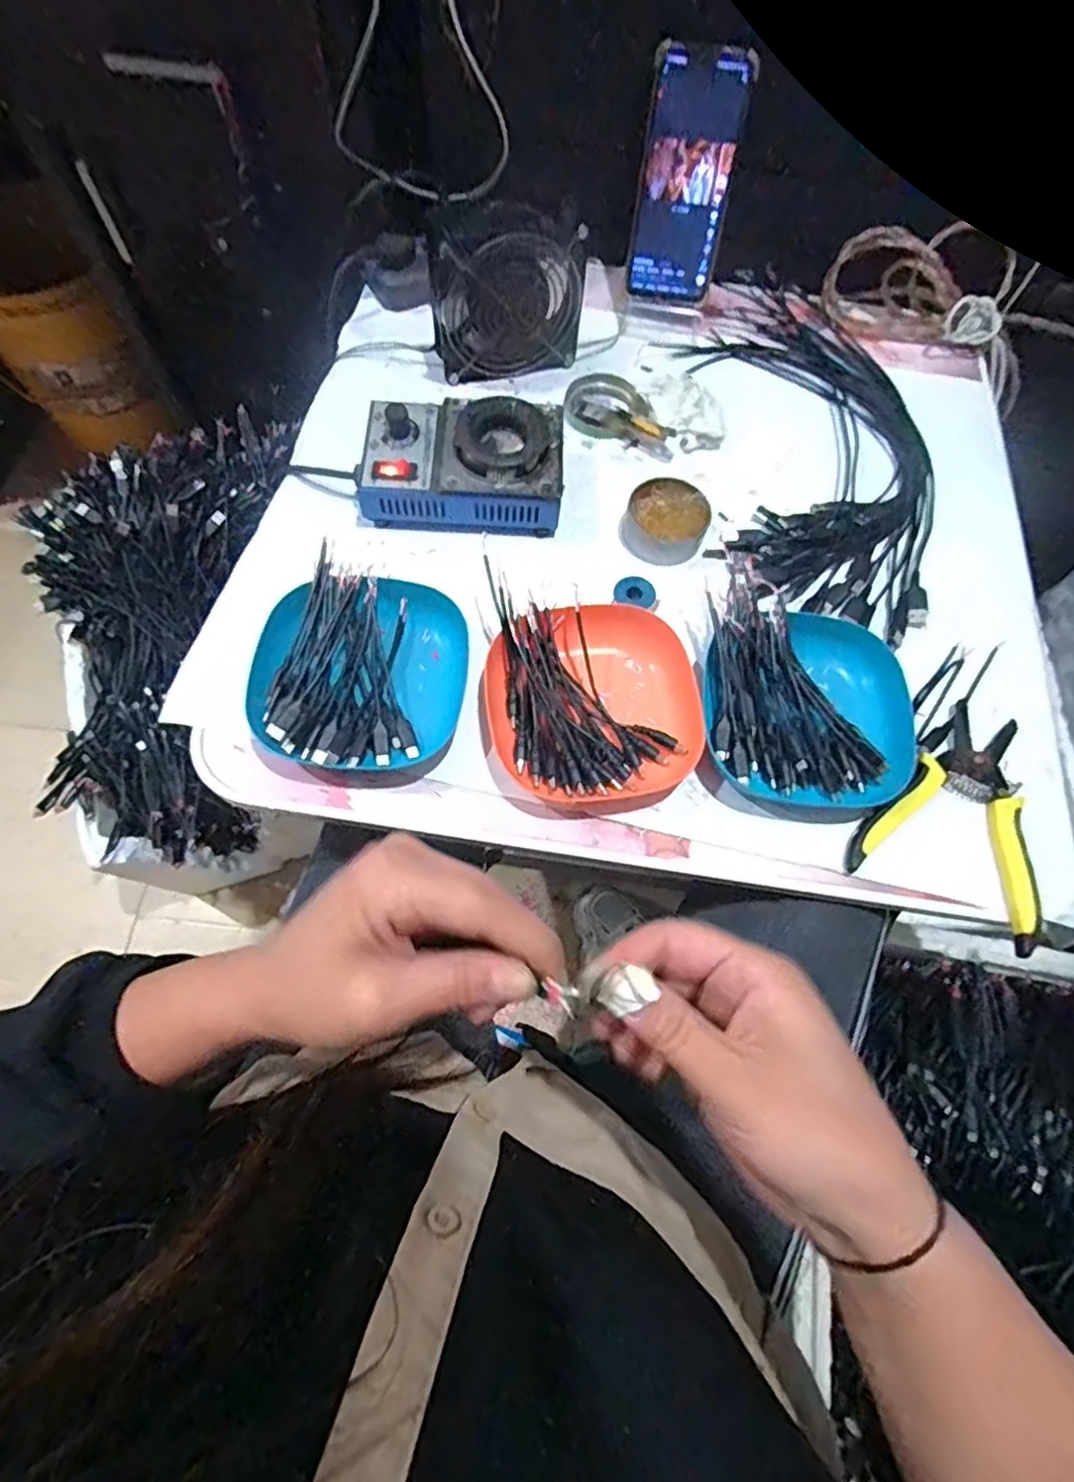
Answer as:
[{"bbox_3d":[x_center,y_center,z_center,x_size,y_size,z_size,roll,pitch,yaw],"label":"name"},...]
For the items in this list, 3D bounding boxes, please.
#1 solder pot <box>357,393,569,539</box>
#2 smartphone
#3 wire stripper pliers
[{"bbox_3d":[-0.057,-0.216,0.513,0.151,0.058,0.097,3,68,-2],"label":"solder pot"},{"bbox_3d":[0.124,-0.466,0.558,0.074,0.163,0.014,7,42,0],"label":"smartphone"},{"bbox_3d":[0.286,0.044,0.447,0.119,0.015,0.154,26,70,7],"label":"wire stripper pliers"}]

